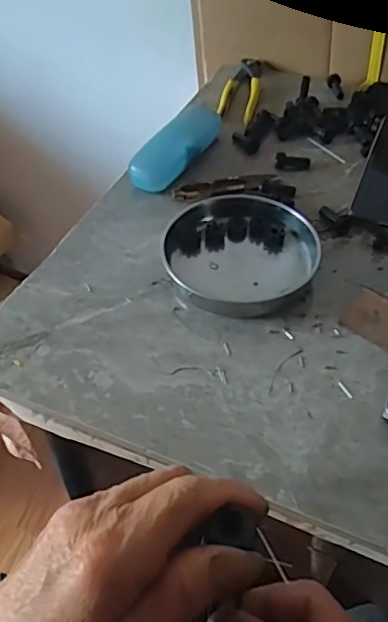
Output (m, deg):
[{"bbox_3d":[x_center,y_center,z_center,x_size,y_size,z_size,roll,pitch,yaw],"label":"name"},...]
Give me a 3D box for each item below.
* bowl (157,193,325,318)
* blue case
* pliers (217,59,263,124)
[{"bbox_3d":[0.044,-0.055,0.515,0.133,0.026,0.127,-1,48,1],"label":"bowl"},{"bbox_3d":[-0.016,-0.187,0.635,0.048,0.037,0.157,23,52,21],"label":"blue case"},{"bbox_3d":[0.066,-0.295,0.745,0.045,0.018,0.153,9,49,9],"label":"pliers"}]

